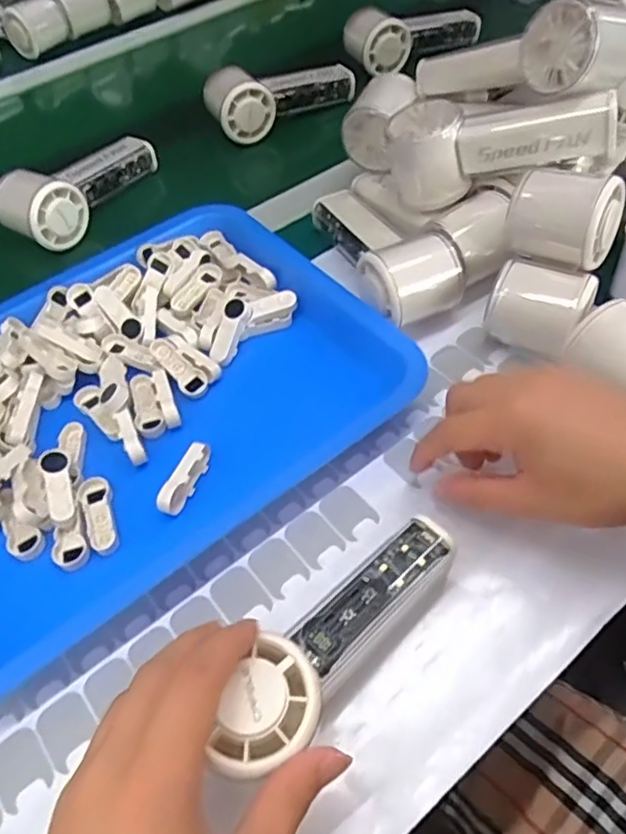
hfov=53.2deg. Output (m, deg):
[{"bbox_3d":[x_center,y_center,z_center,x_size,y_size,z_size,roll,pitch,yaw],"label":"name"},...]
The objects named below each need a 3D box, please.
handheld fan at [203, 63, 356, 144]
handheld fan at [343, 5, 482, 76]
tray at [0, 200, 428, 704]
[{"bbox_3d":[-0.029,-0.329,0.634,0.153,0.048,0.067,-16,53,-8],"label":"handheld fan"},{"bbox_3d":[0.110,-0.430,0.687,0.150,0.052,0.057,-24,54,-12],"label":"handheld fan"},{"bbox_3d":[-0.129,-0.016,0.410,0.327,0.031,0.259,-34,57,-19],"label":"tray"}]

